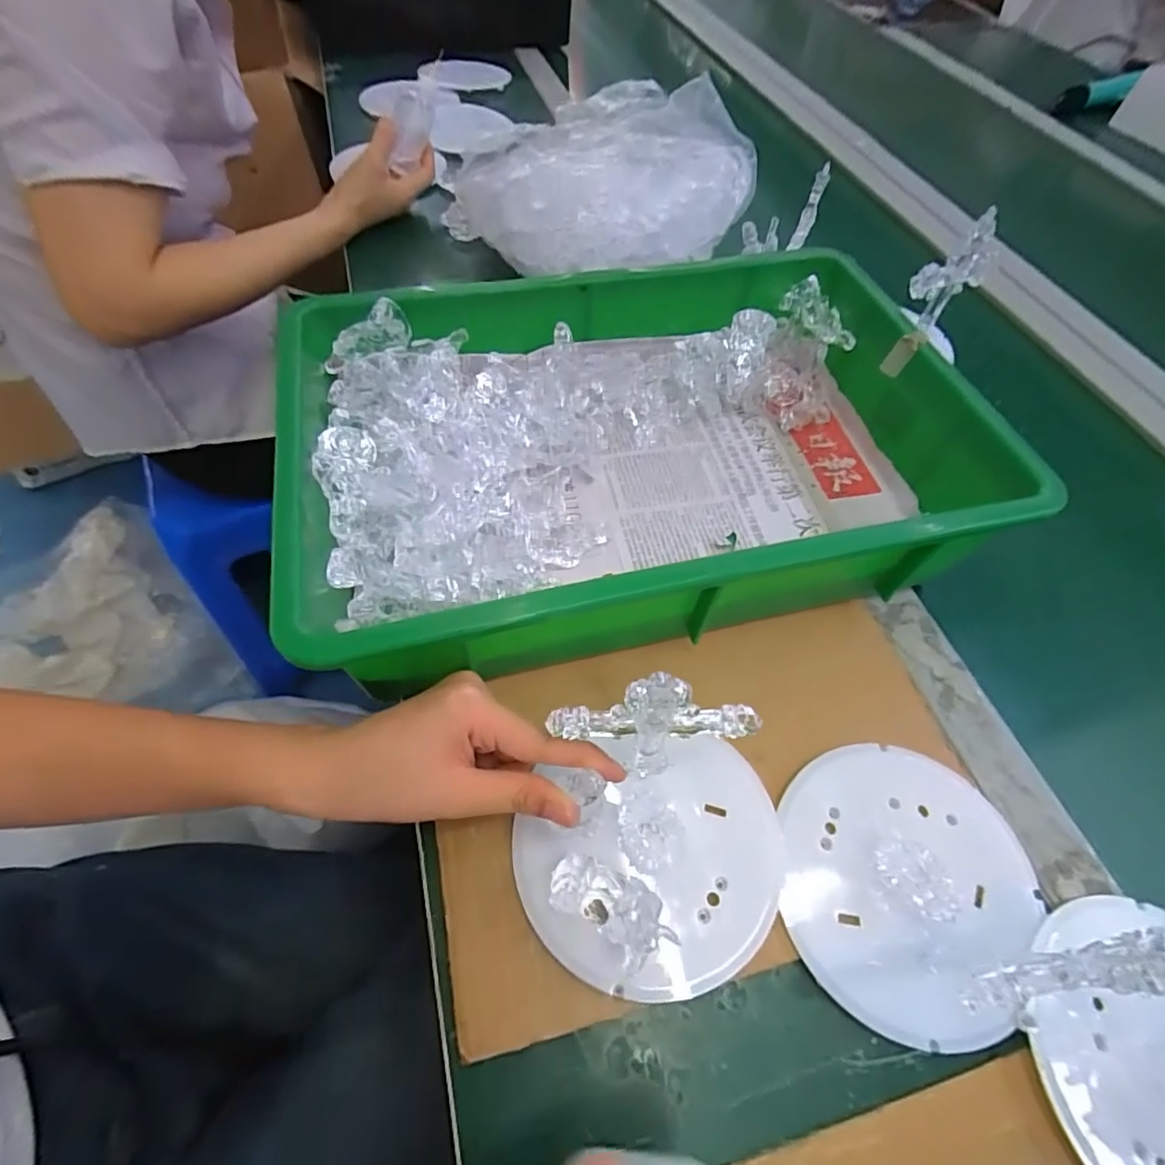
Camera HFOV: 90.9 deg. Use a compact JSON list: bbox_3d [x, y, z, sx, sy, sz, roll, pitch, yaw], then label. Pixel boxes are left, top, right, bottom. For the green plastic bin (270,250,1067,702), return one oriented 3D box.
[{"bbox_3d":[0.036,-0.087,0.380,0.399,0.096,0.264,-11,58,-10],"label":"green plastic bin"}]

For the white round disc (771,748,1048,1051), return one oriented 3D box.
[{"bbox_3d":[0.162,0.145,0.280,0.122,0.019,0.126,2,57,-3],"label":"white round disc"}]

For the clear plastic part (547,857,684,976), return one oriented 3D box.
[{"bbox_3d":[0.013,0.149,0.265,0.056,0.017,0.031,37,62,19],"label":"clear plastic part"}]

